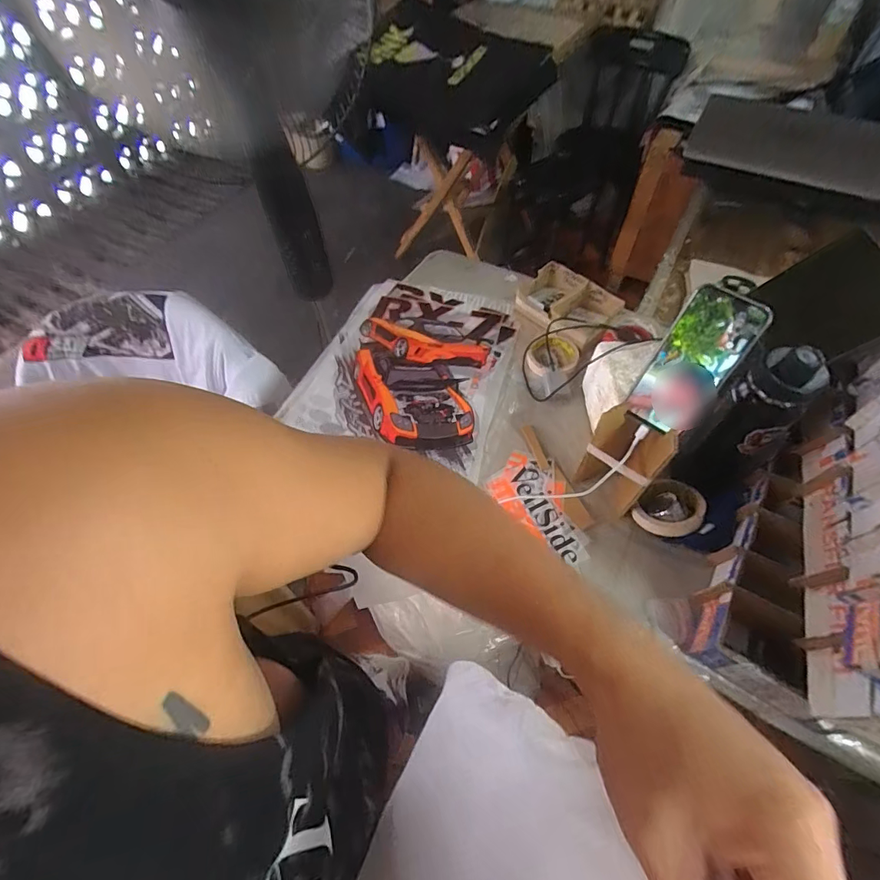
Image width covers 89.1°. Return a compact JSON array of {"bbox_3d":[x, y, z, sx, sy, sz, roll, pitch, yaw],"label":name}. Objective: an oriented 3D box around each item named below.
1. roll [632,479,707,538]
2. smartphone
[{"bbox_3d":[0.336,0.099,0.660,0.091,0.048,0.091,-6,58,10],"label":"roll"},{"bbox_3d":[0.284,-0.085,0.510,0.076,0.167,0.013,40,34,24],"label":"smartphone"}]

